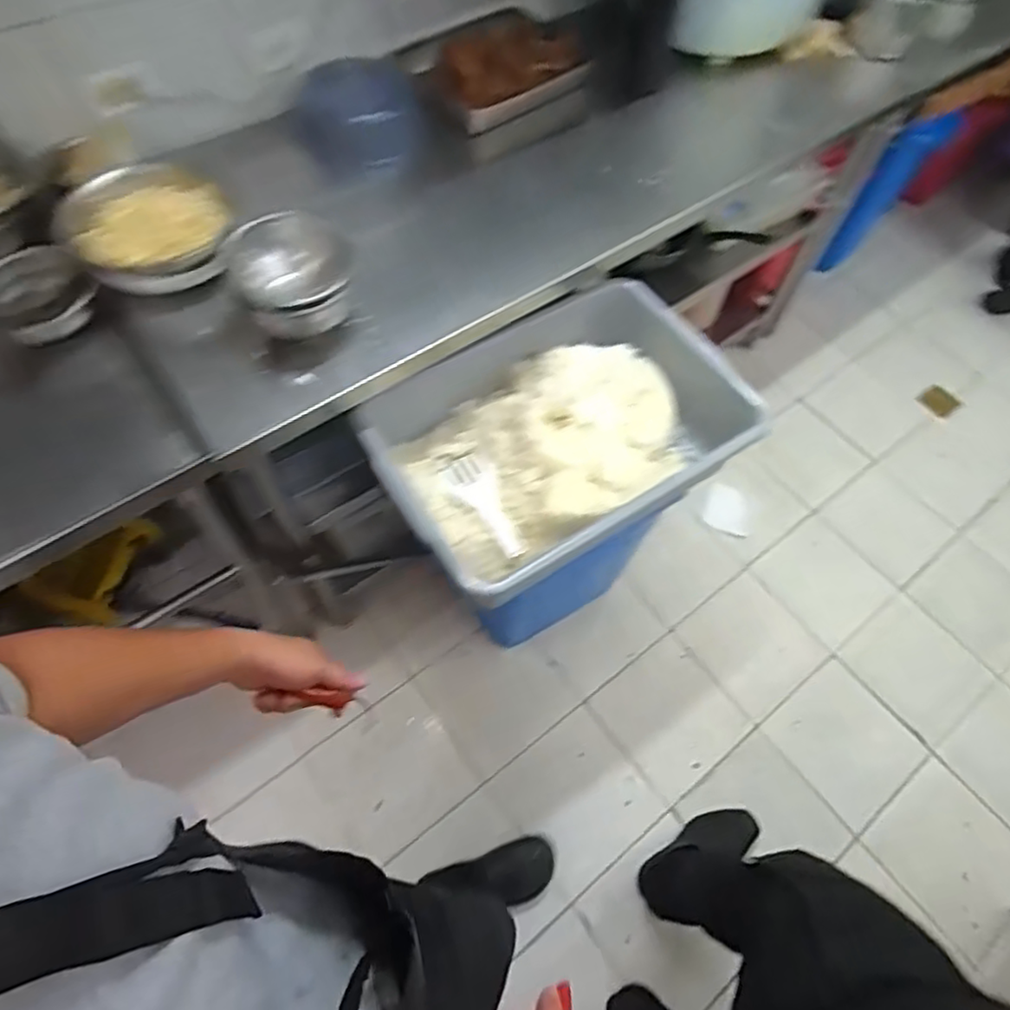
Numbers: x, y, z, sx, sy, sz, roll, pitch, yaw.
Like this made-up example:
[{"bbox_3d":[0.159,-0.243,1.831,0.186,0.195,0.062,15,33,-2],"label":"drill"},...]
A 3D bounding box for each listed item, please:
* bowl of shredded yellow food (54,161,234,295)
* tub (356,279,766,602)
[{"bbox_3d":[-0.585,-0.447,1.042,0.260,0.088,0.259,1,61,-2],"label":"bowl of shredded yellow food"},{"bbox_3d":[0.103,-0.124,1.110,0.633,0.163,0.417,-27,65,-16],"label":"tub"}]

